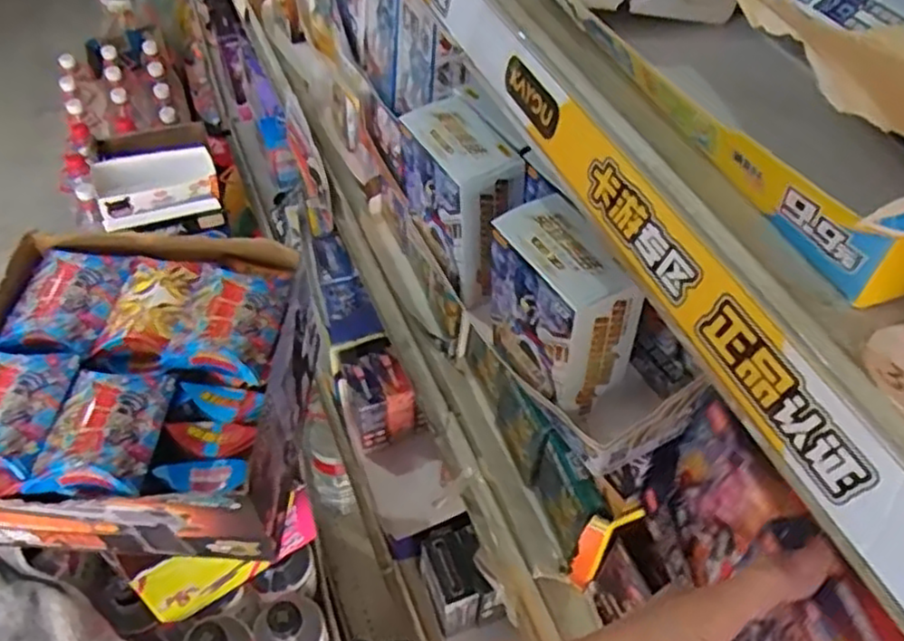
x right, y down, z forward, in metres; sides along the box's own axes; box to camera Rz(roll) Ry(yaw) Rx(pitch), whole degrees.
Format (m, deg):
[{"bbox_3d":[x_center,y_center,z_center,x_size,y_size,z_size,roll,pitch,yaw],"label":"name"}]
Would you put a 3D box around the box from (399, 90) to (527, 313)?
[{"bbox_3d":[0.006,-0.067,0.426,0.044,0.095,0.085,-24,56,-21],"label":"box"}]

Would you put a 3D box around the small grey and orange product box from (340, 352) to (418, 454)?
[{"bbox_3d":[-0.091,0.095,0.894,0.077,0.100,0.086,-13,52,-13],"label":"small grey and orange product box"}]

